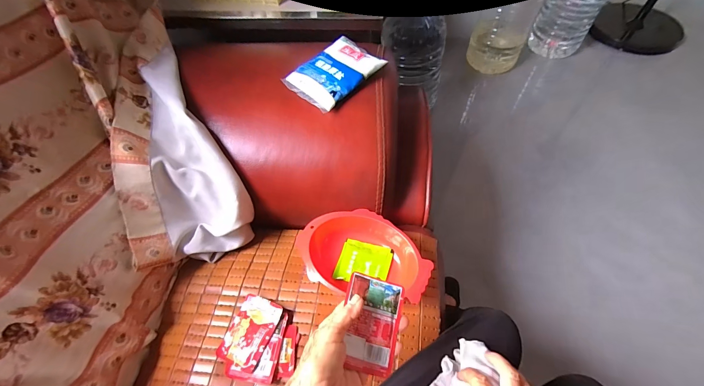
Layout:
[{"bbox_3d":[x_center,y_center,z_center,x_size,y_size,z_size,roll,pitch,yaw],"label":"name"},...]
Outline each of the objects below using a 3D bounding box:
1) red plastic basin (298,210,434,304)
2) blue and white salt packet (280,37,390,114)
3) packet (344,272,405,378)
[{"bbox_3d":[0.020,0.103,0.530,0.225,0.047,0.143,15,60,13],"label":"red plastic basin"},{"bbox_3d":[-0.033,-0.225,0.574,0.158,0.024,0.112,-41,64,-21],"label":"blue and white salt packet"},{"bbox_3d":[0.023,0.146,0.353,0.068,0.008,0.098,20,64,-11],"label":"packet"}]

